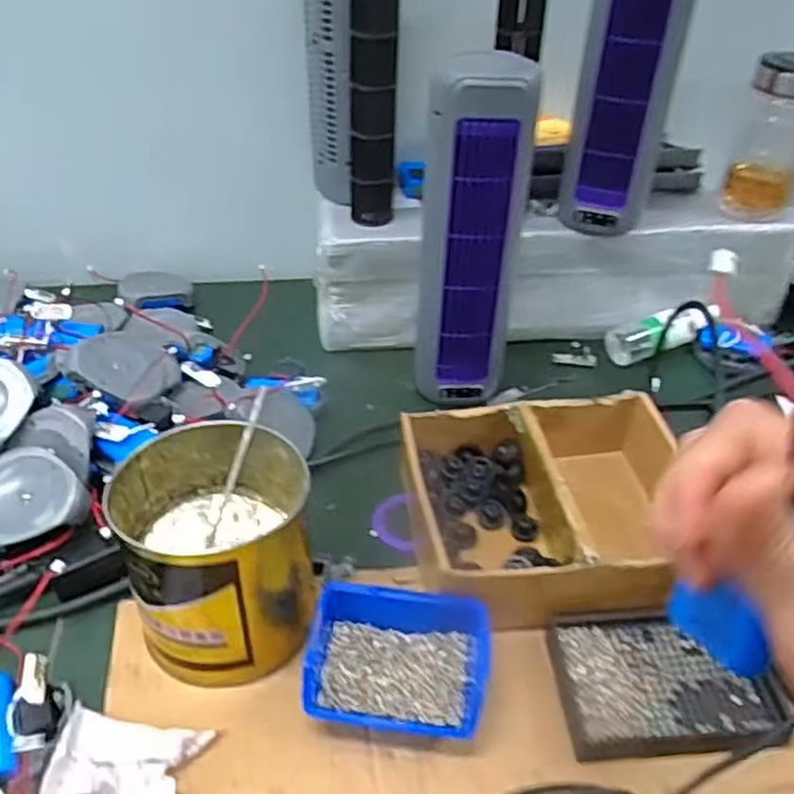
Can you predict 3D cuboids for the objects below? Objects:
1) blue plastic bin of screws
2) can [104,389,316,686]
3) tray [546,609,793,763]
[{"bbox_3d":[0.000,0.169,0.481,0.111,0.049,0.074,7,38,5],"label":"blue plastic bin of screws"},{"bbox_3d":[-0.113,0.095,0.498,0.126,0.108,0.126,2,38,-1],"label":"can"},{"bbox_3d":[0.171,0.181,0.486,0.130,0.020,0.099,-8,38,6],"label":"tray"}]

